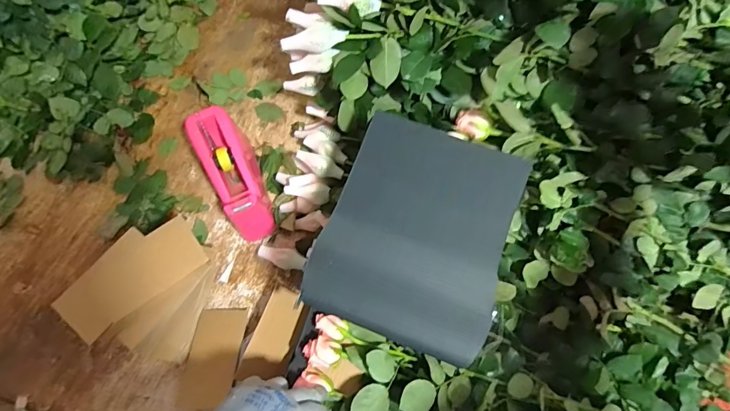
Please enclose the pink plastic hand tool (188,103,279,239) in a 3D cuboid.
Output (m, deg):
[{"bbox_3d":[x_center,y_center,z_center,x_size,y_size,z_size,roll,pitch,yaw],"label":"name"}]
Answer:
[{"bbox_3d":[-0.207,-0.048,0.654,0.076,0.101,0.201,-26,74,-9],"label":"pink plastic hand tool"}]

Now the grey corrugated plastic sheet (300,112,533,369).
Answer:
[{"bbox_3d":[0.066,0.028,0.490,0.206,0.033,0.258,21,72,6],"label":"grey corrugated plastic sheet"}]

